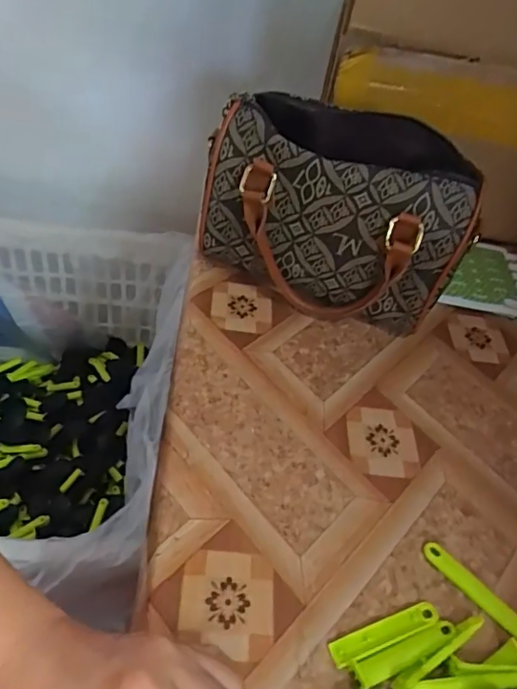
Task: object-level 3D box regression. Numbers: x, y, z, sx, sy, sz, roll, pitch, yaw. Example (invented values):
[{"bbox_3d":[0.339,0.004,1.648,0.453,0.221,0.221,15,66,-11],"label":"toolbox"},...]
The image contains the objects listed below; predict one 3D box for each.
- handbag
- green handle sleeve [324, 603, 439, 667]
[{"bbox_3d":[0.065,-0.112,0.504,0.232,0.171,0.100,22,46,7],"label":"handbag"},{"bbox_3d":[0.080,0.179,0.341,0.076,0.004,0.014,-13,47,-20],"label":"green handle sleeve"}]

